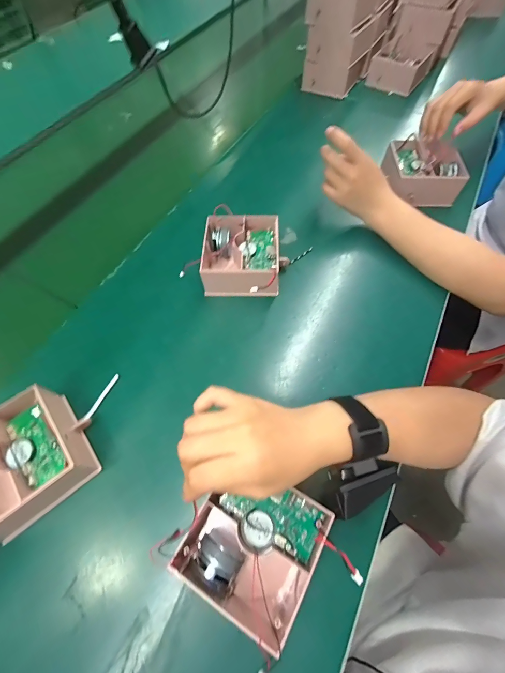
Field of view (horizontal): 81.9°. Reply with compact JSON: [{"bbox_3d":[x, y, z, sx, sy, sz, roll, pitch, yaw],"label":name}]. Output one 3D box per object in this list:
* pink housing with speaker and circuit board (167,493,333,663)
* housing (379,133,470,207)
[{"bbox_3d":[0.003,0.181,0.252,0.106,0.055,0.108,26,66,15],"label":"pink housing with speaker and circuit board"},{"bbox_3d":[0.271,-0.271,0.478,0.109,0.053,0.105,-1,62,2],"label":"housing"}]

